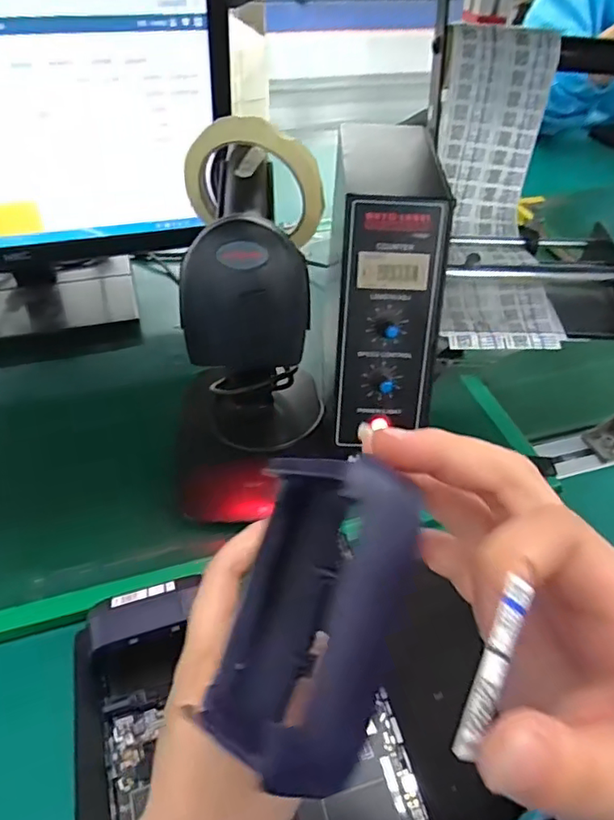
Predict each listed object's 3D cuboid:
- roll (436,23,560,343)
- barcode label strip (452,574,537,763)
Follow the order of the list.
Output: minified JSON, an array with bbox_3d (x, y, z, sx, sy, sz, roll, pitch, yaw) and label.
[{"bbox_3d":[0.141,-0.161,0.437,0.093,0.066,0.241,-2,85,-2],"label":"roll"},{"bbox_3d":[0.040,0.055,0.121,0.006,0.008,0.037,21,70,21],"label":"barcode label strip"}]

